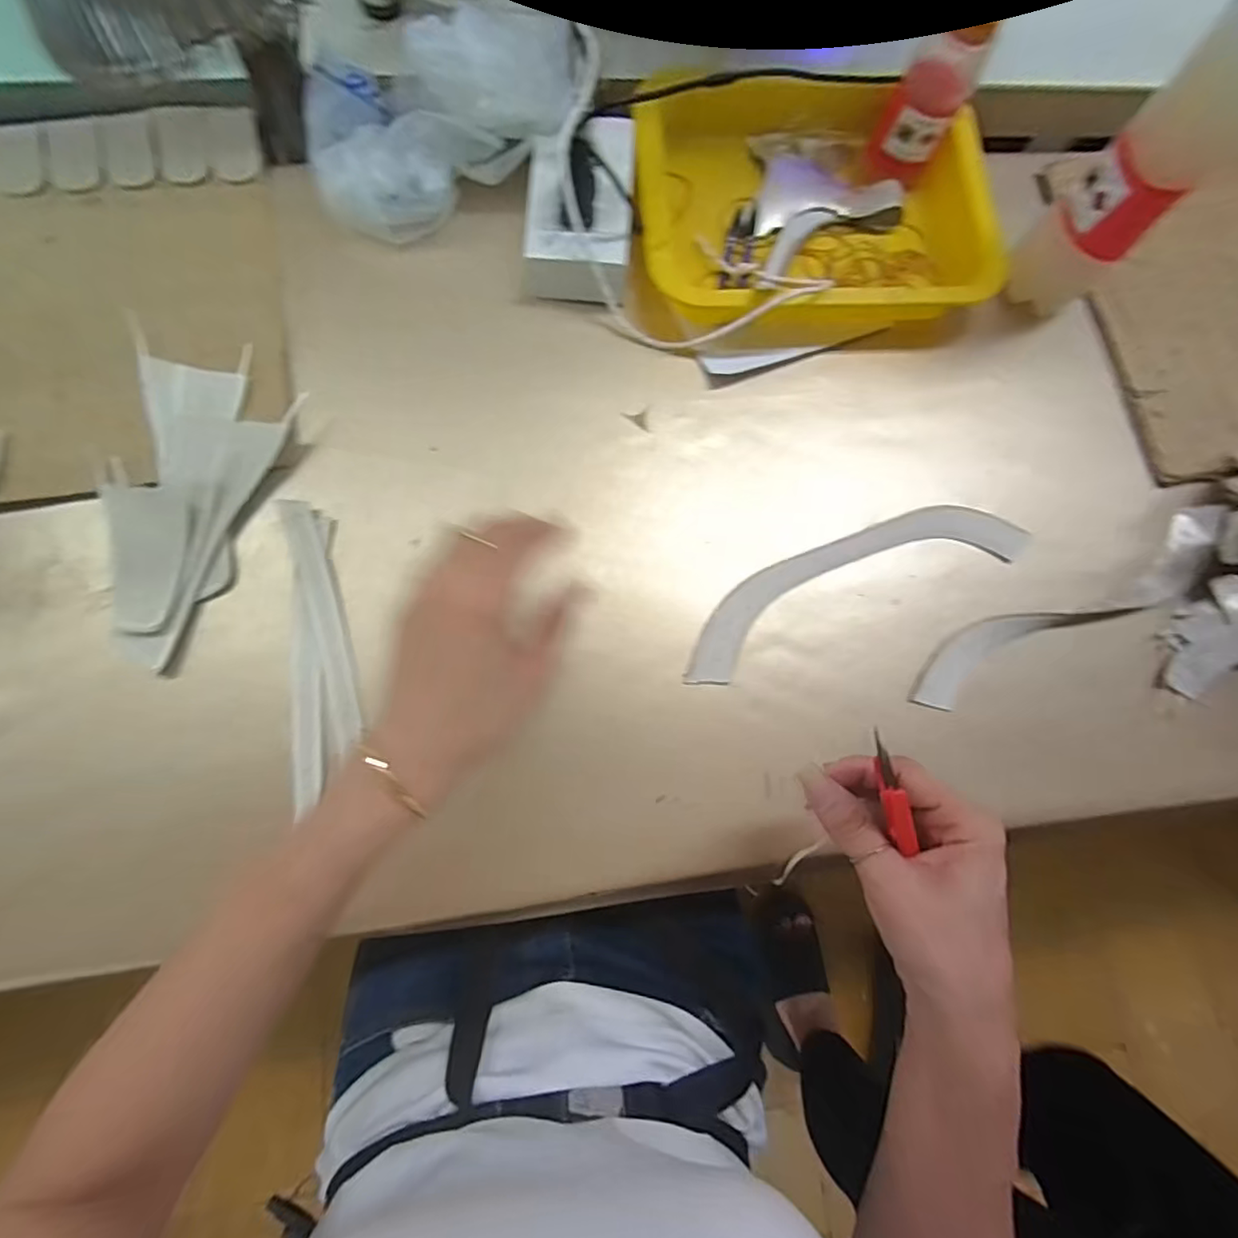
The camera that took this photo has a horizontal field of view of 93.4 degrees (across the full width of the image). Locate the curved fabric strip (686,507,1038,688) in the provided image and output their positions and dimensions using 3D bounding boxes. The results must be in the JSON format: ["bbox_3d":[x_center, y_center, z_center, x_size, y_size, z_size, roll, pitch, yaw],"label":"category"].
[{"bbox_3d":[0.161,-0.029,0.406,0.261,0.004,0.060,-22,85,-8],"label":"curved fabric strip"}]

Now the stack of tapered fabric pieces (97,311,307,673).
[{"bbox_3d":[-0.283,-0.075,0.364,0.101,0.016,0.194,20,81,-2],"label":"stack of tapered fabric pieces"}]

